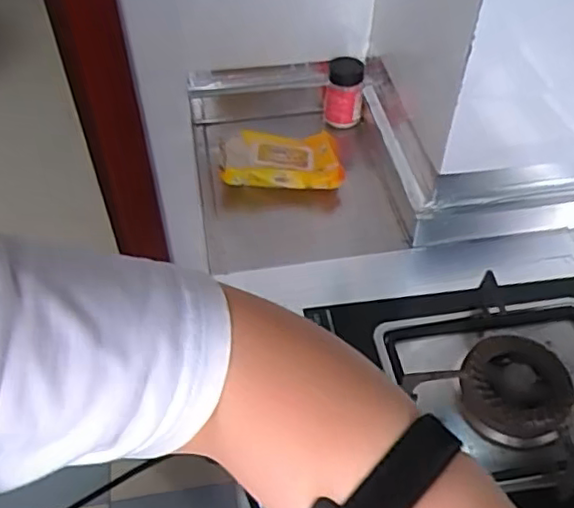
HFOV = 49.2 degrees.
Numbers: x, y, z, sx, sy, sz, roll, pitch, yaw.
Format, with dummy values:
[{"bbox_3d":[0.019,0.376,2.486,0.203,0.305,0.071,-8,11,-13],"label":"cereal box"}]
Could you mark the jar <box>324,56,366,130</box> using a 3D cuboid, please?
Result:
[{"bbox_3d":[0.091,-0.256,1.003,0.063,0.101,0.052,3,49,3],"label":"jar"}]

